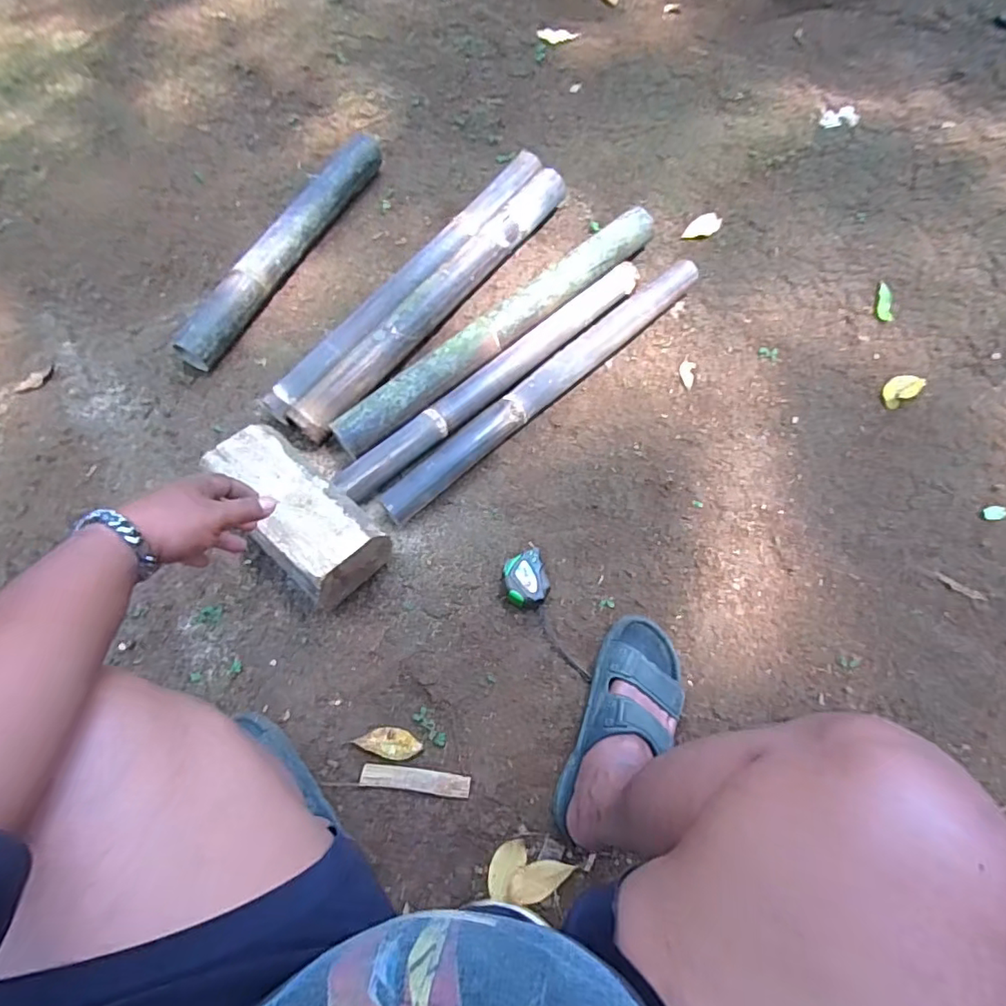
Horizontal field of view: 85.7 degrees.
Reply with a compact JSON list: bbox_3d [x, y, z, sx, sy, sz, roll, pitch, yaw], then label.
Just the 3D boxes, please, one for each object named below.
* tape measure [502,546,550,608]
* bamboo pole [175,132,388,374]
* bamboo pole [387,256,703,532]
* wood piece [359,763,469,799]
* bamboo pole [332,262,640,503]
[{"bbox_3d":[0.033,0.113,0.808,0.068,0.044,0.079,-19,69,-7],"label":"tape measure"},{"bbox_3d":[-0.415,-0.503,1.051,0.071,0.076,0.596,26,70,11],"label":"bamboo pole"},{"bbox_3d":[0.082,-0.203,0.929,0.702,0.054,0.061,-39,72,-14],"label":"bamboo pole"},{"bbox_3d":[-0.116,0.369,0.722,0.145,0.006,0.028,6,69,3],"label":"wood piece"},{"bbox_3d":[0.000,-0.213,0.937,0.657,0.049,0.070,-40,73,-15],"label":"bamboo pole"}]

